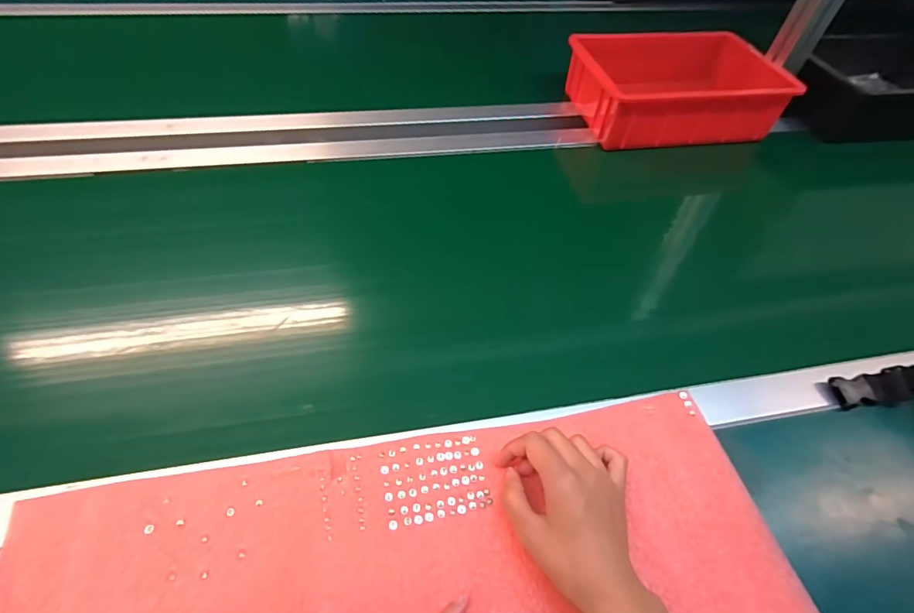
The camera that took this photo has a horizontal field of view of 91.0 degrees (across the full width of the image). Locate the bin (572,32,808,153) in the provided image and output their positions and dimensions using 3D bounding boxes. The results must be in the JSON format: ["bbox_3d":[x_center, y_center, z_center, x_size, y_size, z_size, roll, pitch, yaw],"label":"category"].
[{"bbox_3d":[0.343,-0.346,0.719,0.293,0.092,0.200,-7,52,-9],"label":"bin"}]

